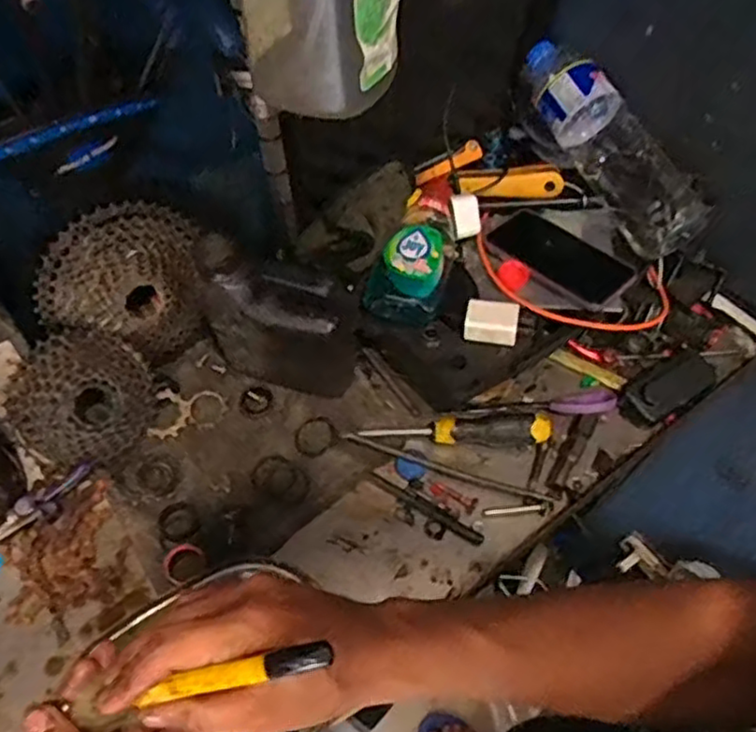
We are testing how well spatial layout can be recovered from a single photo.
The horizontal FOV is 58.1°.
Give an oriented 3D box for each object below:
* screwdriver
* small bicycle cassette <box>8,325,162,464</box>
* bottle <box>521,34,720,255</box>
[{"bbox_3d":[0.080,0.065,0.669,0.182,0.029,0.032,0,57,-4],"label":"screwdriver"},{"bbox_3d":[-0.260,0.029,0.612,0.118,0.031,0.118,2,87,-37],"label":"small bicycle cassette"},{"bbox_3d":[0.248,-0.243,0.739,0.074,0.093,0.268,-22,61,-18],"label":"bottle"}]

